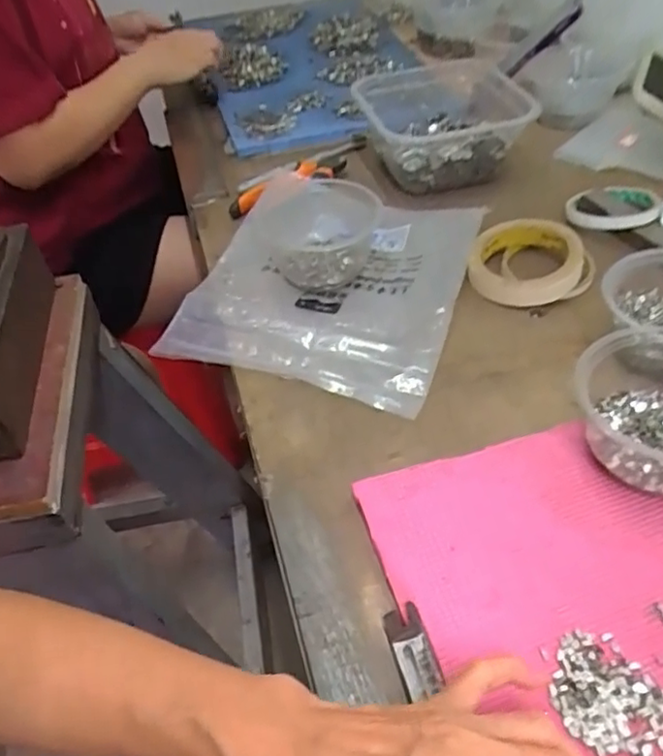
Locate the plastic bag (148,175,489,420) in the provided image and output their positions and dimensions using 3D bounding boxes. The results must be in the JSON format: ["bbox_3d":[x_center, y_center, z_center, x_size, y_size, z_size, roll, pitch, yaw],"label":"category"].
[{"bbox_3d":[-0.001,-0.098,0.581,0.237,0.038,0.258,13,49,19],"label":"plastic bag"}]

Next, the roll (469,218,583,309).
[{"bbox_3d":[0.175,-0.104,0.568,0.093,0.035,0.089,-3,46,4],"label":"roll"}]

